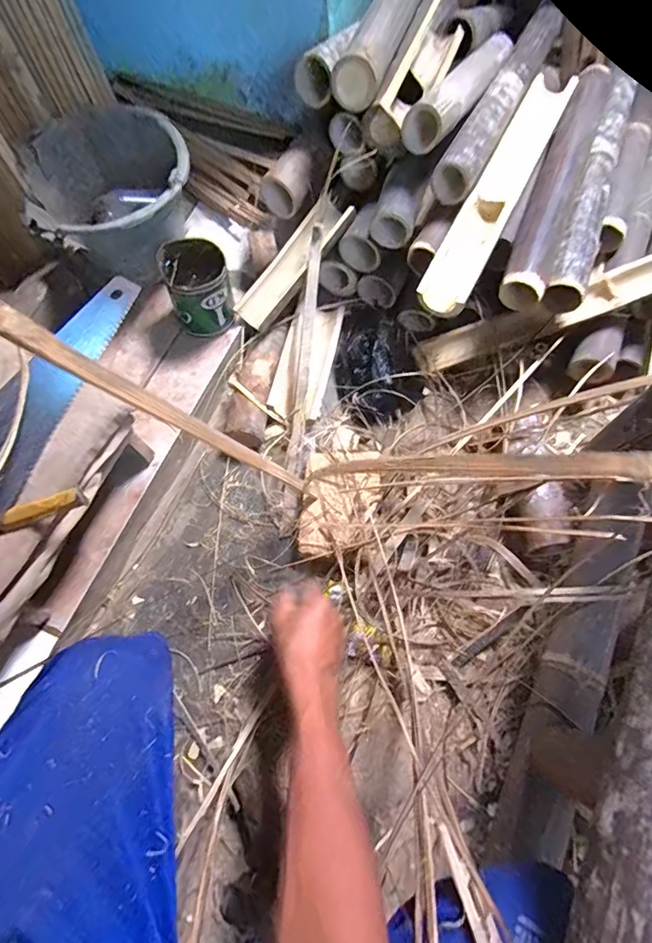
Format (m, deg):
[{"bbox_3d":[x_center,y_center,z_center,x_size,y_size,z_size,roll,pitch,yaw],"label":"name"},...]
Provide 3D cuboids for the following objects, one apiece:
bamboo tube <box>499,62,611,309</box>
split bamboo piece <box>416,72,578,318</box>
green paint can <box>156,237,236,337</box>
[{"bbox_3d":[0.357,-0.446,0.723,0.065,0.072,0.453,20,70,9],"label":"bamboo tube"},{"bbox_3d":[0.258,-0.420,0.715,0.069,0.058,0.449,26,71,11],"label":"split bamboo piece"},{"bbox_3d":[-0.202,-0.292,0.758,0.097,0.115,0.098,-1,68,1],"label":"green paint can"}]

